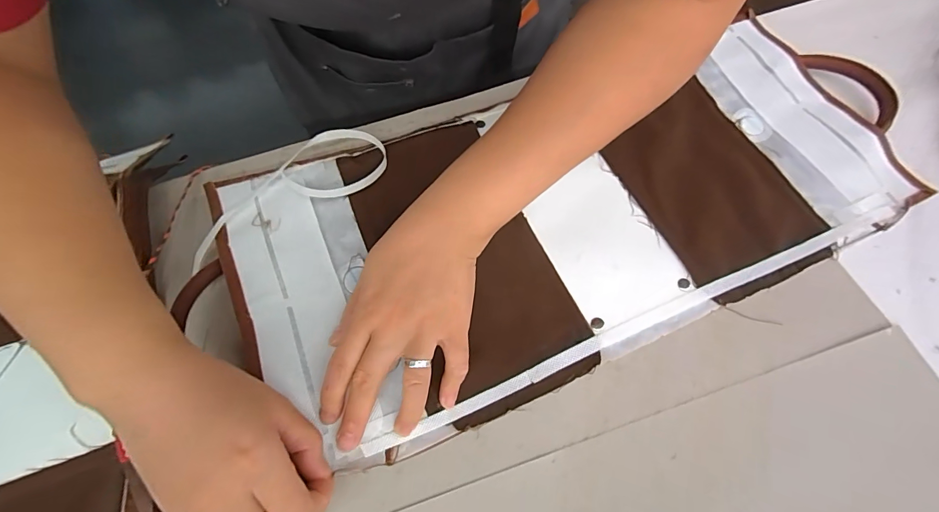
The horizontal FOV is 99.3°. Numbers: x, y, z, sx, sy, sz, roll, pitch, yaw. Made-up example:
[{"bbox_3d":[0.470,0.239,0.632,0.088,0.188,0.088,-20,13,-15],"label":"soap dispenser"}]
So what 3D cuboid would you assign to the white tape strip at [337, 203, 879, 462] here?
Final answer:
[{"bbox_3d":[0.120,0.048,0.278,0.437,0.007,0.013,-22,64,-9],"label":"white tape strip"}]

